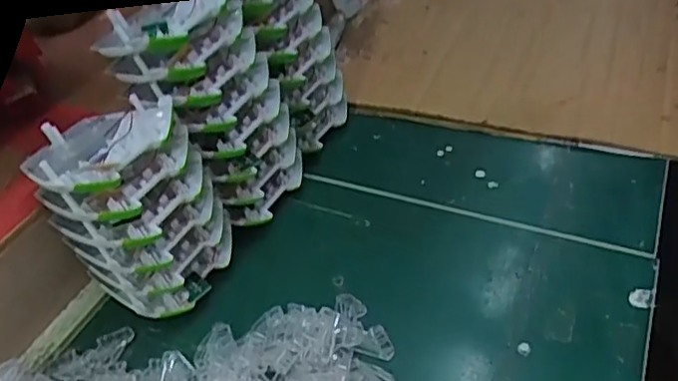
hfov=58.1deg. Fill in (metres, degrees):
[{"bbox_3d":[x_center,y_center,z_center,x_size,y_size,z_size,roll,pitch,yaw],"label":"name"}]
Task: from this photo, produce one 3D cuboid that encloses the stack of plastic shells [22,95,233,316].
[{"bbox_3d":[-0.155,0.009,0.473,0.116,0.124,0.126,-29,47,-23],"label":"stack of plastic shells"}]

